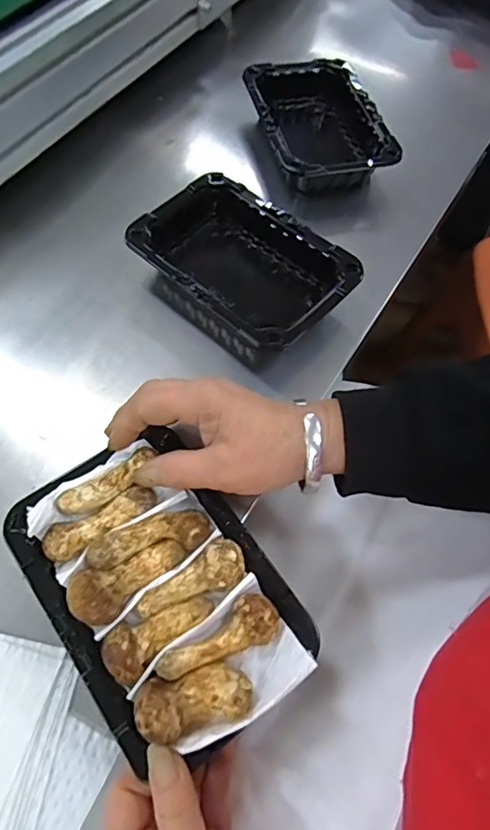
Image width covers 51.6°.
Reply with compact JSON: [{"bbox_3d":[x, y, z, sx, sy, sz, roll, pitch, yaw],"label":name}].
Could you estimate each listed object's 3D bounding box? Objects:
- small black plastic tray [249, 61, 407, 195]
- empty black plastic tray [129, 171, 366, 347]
[{"bbox_3d":[0.078,-0.309,0.557,0.127,0.062,0.172,-12,63,-8],"label":"small black plastic tray"},{"bbox_3d":[-0.003,-0.132,0.462,0.181,0.049,0.126,40,67,16],"label":"empty black plastic tray"}]

